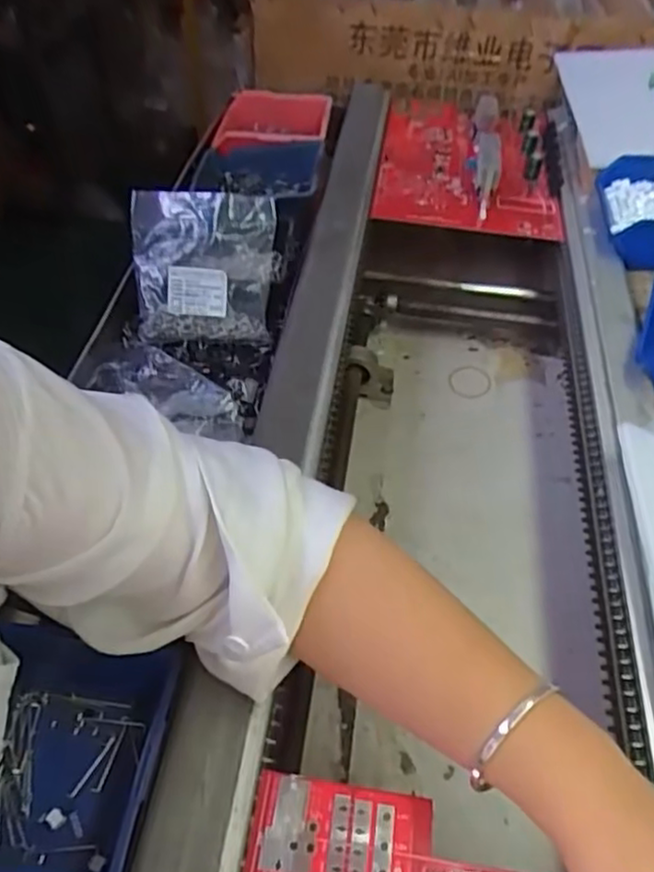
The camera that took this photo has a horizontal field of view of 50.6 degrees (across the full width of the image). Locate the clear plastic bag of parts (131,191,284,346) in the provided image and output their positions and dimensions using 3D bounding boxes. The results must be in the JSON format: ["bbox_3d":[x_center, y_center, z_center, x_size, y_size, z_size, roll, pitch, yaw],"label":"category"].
[{"bbox_3d":[-0.108,-0.148,0.613,0.124,0.126,0.026,0,16,3],"label":"clear plastic bag of parts"}]

